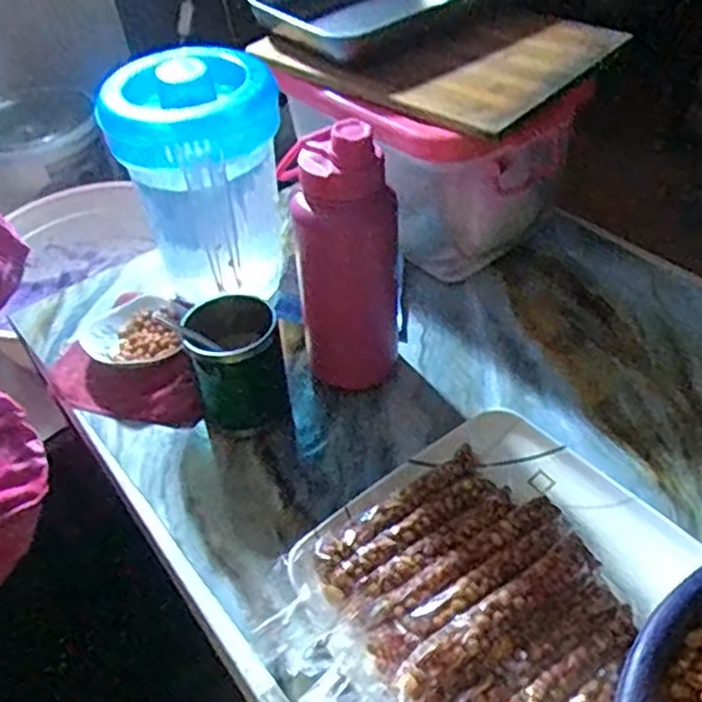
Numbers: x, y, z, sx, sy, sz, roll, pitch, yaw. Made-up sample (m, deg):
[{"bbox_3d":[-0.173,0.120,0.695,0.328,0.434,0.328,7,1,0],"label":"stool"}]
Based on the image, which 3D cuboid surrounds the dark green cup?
[{"bbox_3d":[-0.111,0.015,0.662,0.078,0.110,0.072,-4,44,4],"label":"dark green cup"}]

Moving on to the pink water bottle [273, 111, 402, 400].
[{"bbox_3d":[-0.005,-0.082,0.651,0.093,0.250,0.084,-16,44,-9],"label":"pink water bottle"}]

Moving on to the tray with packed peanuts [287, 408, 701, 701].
[{"bbox_3d":[0.113,0.164,0.529,0.262,0.044,0.241,-34,50,-25],"label":"tray with packed peanuts"}]

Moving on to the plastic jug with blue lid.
[{"bbox_3d":[-0.141,-0.157,0.738,0.155,0.260,0.149,-12,44,-5],"label":"plastic jug with blue lid"}]

